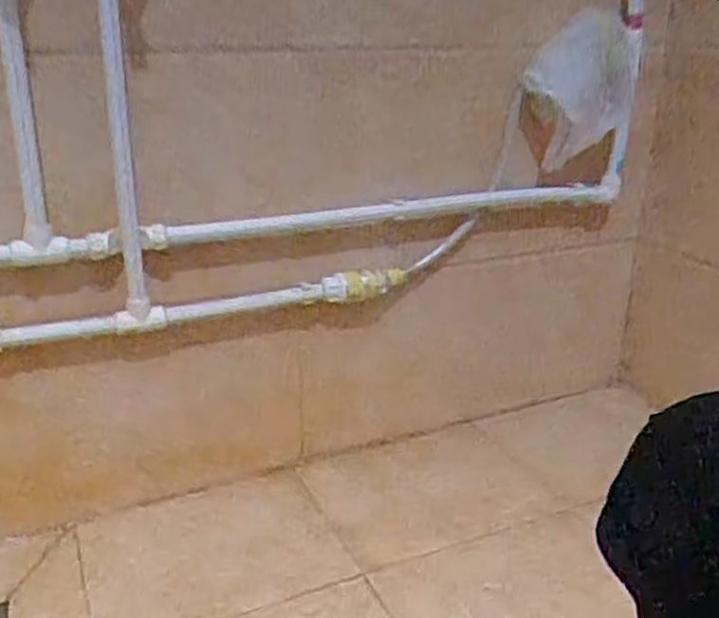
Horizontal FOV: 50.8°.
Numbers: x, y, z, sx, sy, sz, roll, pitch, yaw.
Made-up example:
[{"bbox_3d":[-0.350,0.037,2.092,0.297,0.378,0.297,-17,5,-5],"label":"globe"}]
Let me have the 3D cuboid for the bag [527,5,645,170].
[{"bbox_3d":[0.296,-0.291,1.006,0.067,0.187,0.187,17,26,39],"label":"bag"}]

